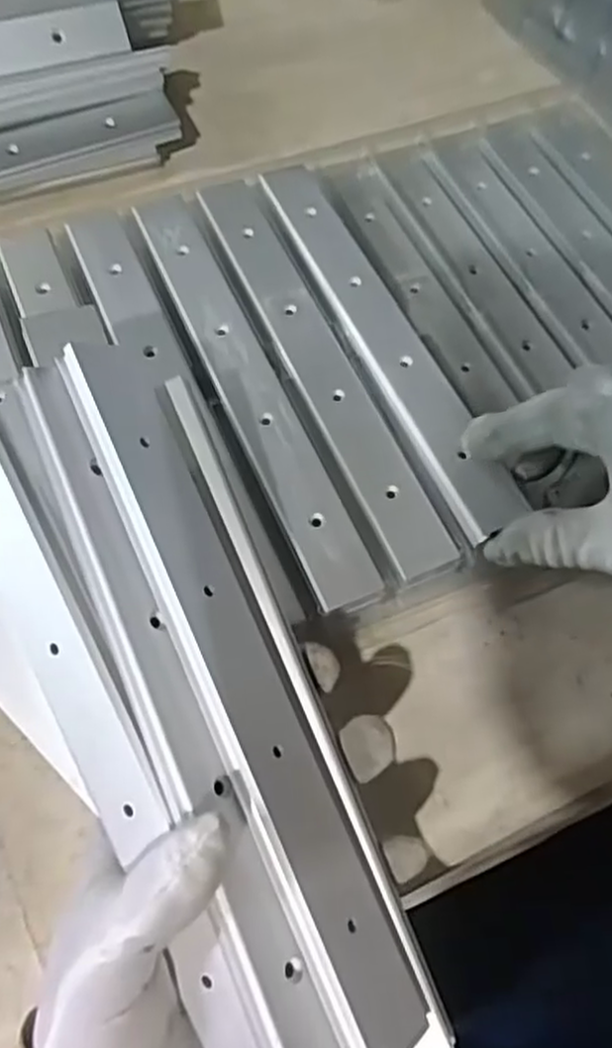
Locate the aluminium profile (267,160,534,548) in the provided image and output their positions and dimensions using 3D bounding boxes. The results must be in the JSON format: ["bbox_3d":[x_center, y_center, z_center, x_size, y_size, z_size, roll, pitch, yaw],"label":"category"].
[{"bbox_3d":[0.039,-0.101,0.387,0.035,0.007,0.245,-20,66,-12],"label":"aluminium profile"}]

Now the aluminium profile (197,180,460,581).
[{"bbox_3d":[0.005,-0.084,0.388,0.036,0.016,0.249,-22,68,-12],"label":"aluminium profile"}]

